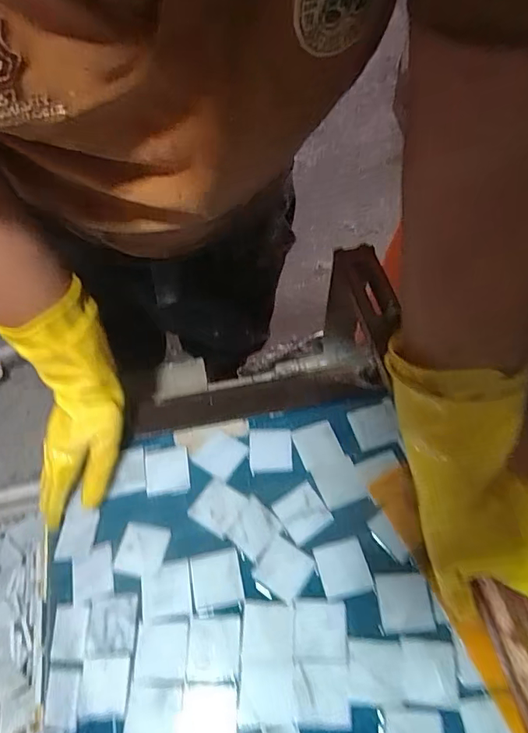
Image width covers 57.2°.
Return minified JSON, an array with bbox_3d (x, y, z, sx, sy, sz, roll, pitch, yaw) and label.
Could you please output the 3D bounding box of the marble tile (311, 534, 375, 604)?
[{"bbox_3d":[0.078,0.199,0.479,0.048,0.004,0.051,-12,57,-8],"label":"marble tile"}]

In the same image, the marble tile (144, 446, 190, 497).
[{"bbox_3d":[-0.108,0.115,0.540,0.047,0.004,0.054,-8,57,-5],"label":"marble tile"}]

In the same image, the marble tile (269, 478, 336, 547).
[{"bbox_3d":[0.040,0.153,0.509,0.049,0.004,0.049,-30,61,-18],"label":"marble tile"}]

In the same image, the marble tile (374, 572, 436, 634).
[{"bbox_3d":[0.133,0.224,0.461,0.048,0.004,0.051,-2,57,-2],"label":"marble tile"}]

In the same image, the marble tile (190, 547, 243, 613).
[{"bbox_3d":[-0.047,0.208,0.476,0.047,0.005,0.049,-11,57,-7],"label":"marble tile"}]

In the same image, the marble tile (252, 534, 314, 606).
[{"bbox_3d":[0.019,0.199,0.478,0.046,0.004,0.048,33,63,20],"label":"marble tile"}]

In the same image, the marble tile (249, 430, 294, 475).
[{"bbox_3d":[0.007,0.095,0.549,0.048,0.005,0.050,-2,57,-1],"label":"marble tile"}]

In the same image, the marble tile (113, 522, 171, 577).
[{"bbox_3d":[-0.124,0.186,0.492,0.048,0.008,0.048,12,57,8],"label":"marble tile"}]

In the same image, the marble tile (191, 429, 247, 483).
[{"bbox_3d":[-0.051,0.098,0.546,0.049,0.004,0.049,31,62,19],"label":"marble tile"}]

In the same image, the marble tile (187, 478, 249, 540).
[{"bbox_3d":[-0.049,0.148,0.512,0.049,0.005,0.048,29,61,18],"label":"marble tile"}]

